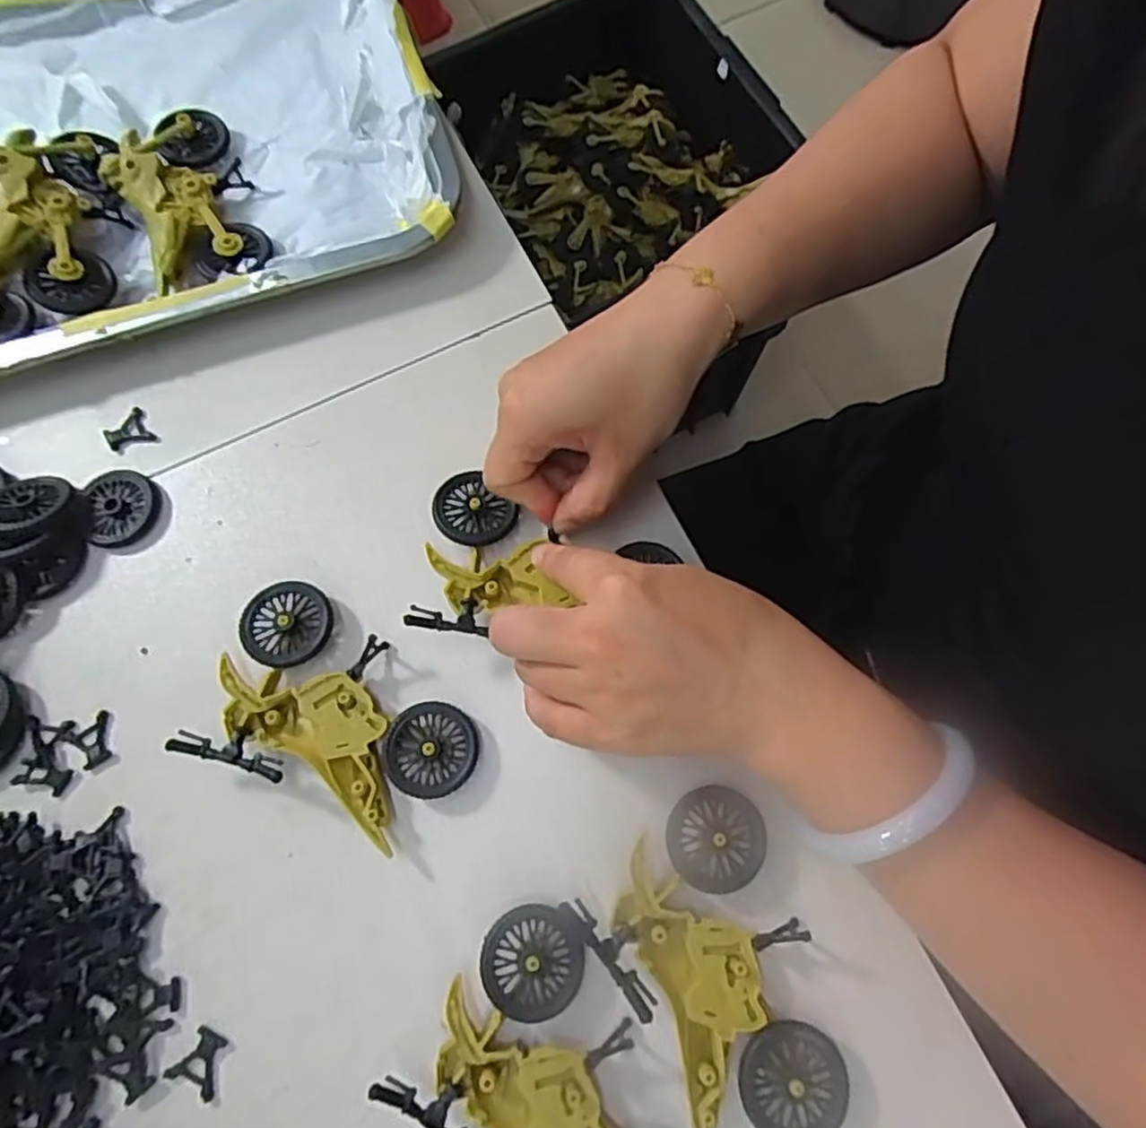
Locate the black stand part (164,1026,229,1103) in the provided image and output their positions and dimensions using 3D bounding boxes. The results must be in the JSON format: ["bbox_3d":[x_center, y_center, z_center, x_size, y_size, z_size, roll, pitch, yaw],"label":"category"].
[{"bbox_3d":[-0.138,0.185,0.263,0.020,0.004,0.020,24,76,9],"label":"black stand part"}]

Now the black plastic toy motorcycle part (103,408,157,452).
[{"bbox_3d":[-0.218,-0.065,0.348,0.019,0.004,0.020,-32,75,-7],"label":"black plastic toy motorcycle part"}]

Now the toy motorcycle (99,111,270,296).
[{"bbox_3d":[-0.201,-0.190,0.370,0.061,0.027,0.113,-26,74,-6],"label":"toy motorcycle"}]

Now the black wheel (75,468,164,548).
[{"bbox_3d":[-0.212,-0.026,0.331,0.034,0.006,0.036,-1,73,2],"label":"black wheel"}]

